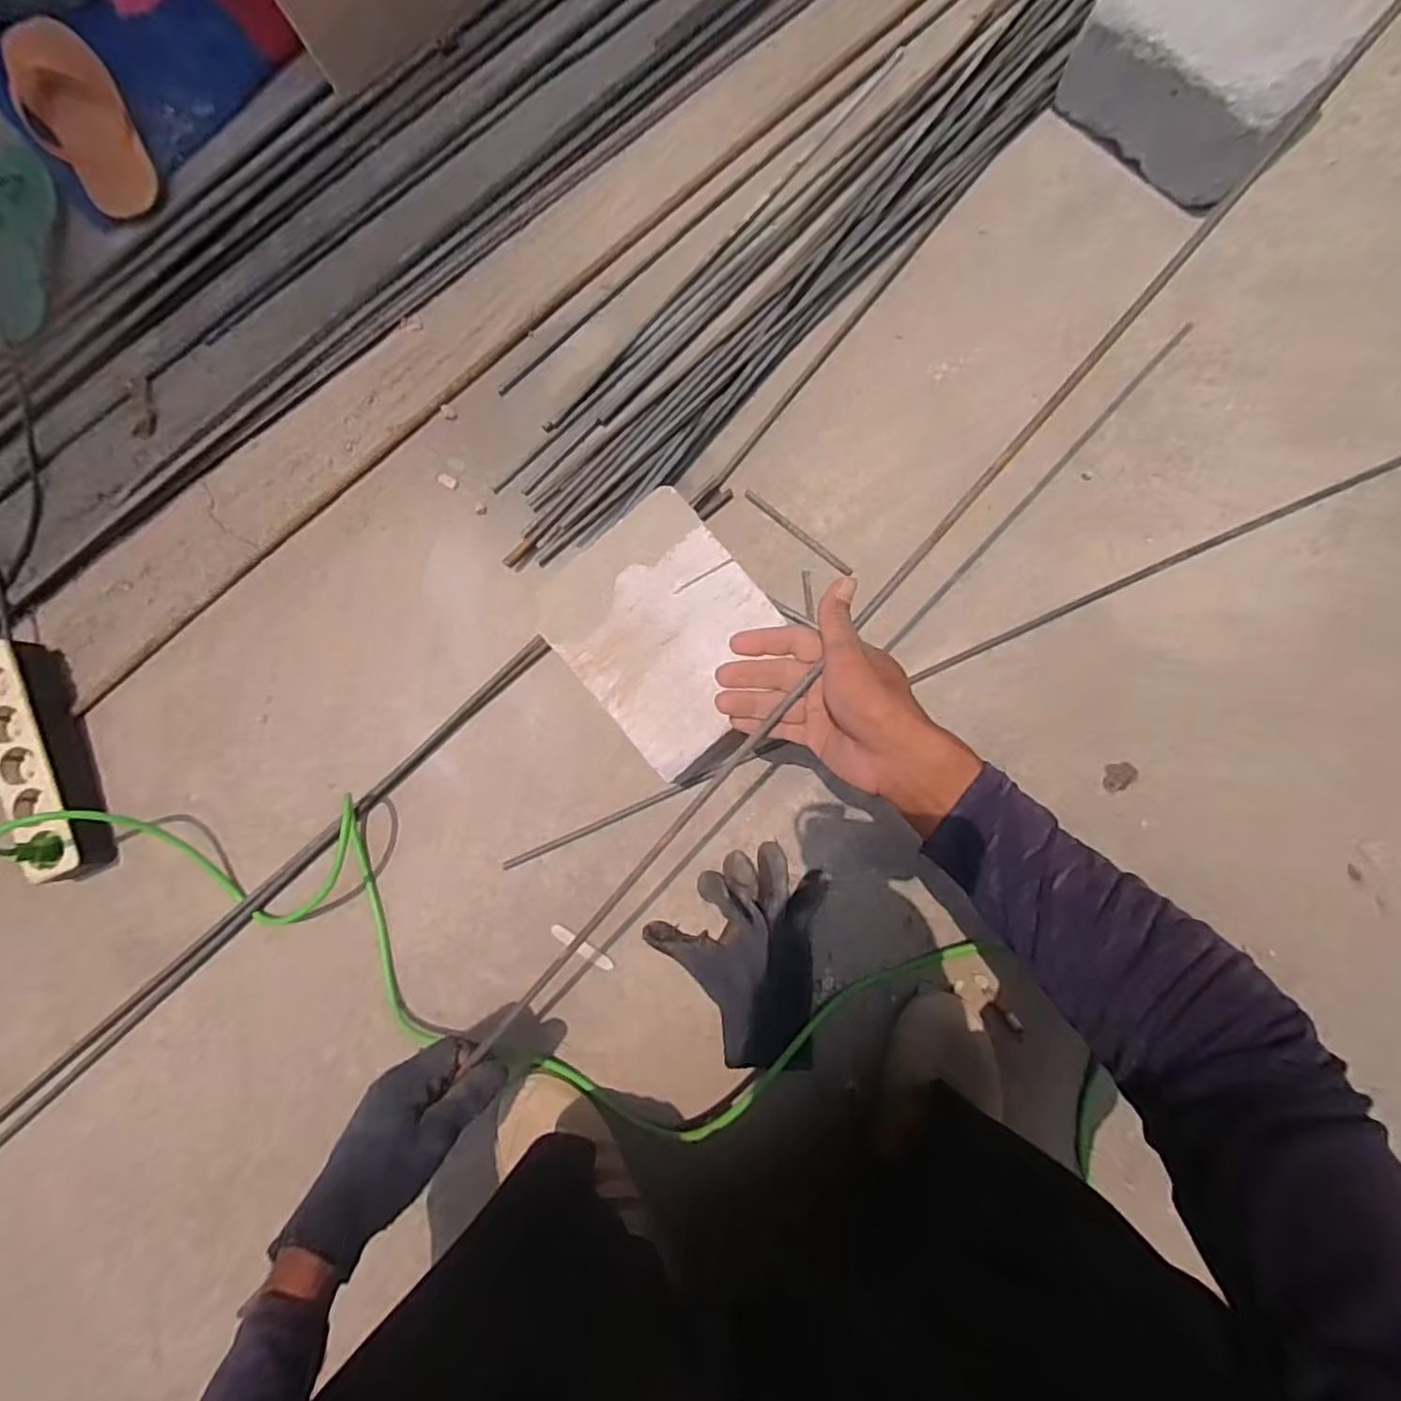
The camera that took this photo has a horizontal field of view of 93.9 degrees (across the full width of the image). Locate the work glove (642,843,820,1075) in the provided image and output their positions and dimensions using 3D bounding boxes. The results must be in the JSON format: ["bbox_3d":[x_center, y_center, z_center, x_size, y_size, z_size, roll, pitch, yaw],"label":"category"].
[{"bbox_3d":[0.029,0.222,0.577,0.145,0.031,0.177,5,82,5],"label":"work glove"}]

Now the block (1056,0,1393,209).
[{"bbox_3d":[0.475,-0.602,0.601,0.152,0.121,0.206,-44,81,-3],"label":"block"}]

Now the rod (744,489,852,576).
[{"bbox_3d":[0.094,-0.163,0.630,0.130,0.005,0.009,42,87,9],"label":"rod"}]

